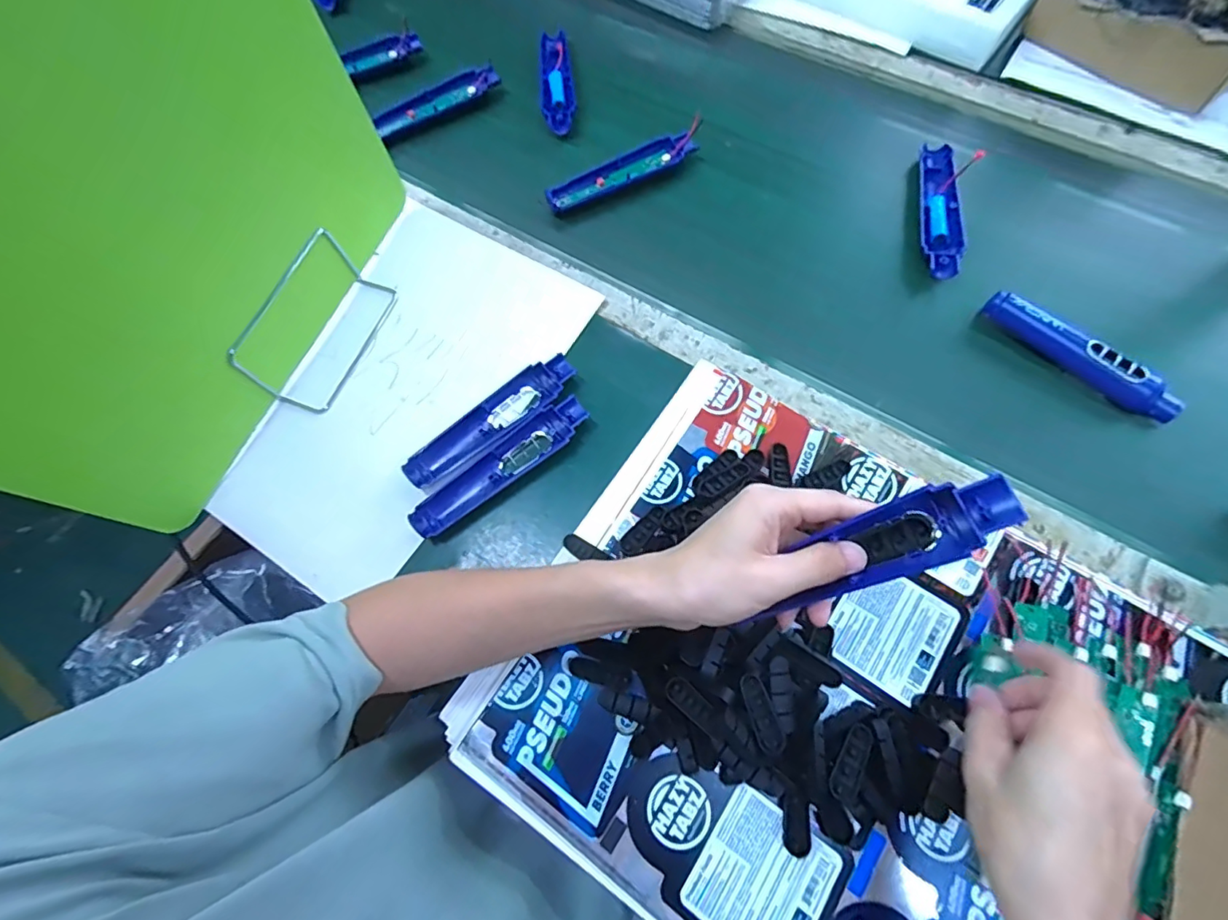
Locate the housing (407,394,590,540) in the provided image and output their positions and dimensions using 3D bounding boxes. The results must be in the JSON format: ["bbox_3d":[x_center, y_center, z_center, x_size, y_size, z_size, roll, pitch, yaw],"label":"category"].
[{"bbox_3d":[-0.096,0.006,0.460,0.172,0.022,0.037,-39,75,-10],"label":"housing"}]

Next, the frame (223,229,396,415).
[{"bbox_3d":[-0.271,-0.130,0.490,0.057,0.085,0.153,21,70,10],"label":"frame"}]

